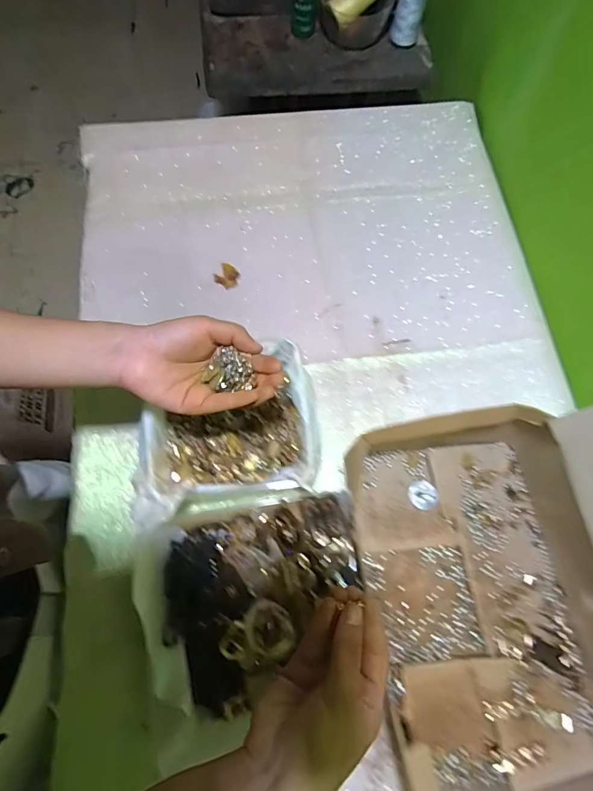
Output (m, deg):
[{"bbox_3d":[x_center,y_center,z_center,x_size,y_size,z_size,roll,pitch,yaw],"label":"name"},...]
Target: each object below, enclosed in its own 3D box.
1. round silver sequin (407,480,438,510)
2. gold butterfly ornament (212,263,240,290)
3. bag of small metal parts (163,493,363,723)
[{"bbox_3d":[0.141,0.112,0.462,0.031,0.004,0.032,0,71,0],"label":"round silver sequin"},{"bbox_3d":[-0.094,-0.163,0.562,0.031,0.004,0.033,30,74,10],"label":"gold butterfly ornament"},{"bbox_3d":[-0.029,0.195,0.386,0.193,0.049,0.174,-17,74,13],"label":"bag of small metal parts"}]

